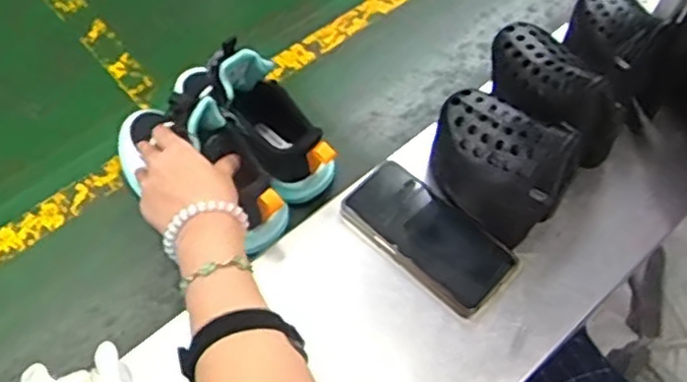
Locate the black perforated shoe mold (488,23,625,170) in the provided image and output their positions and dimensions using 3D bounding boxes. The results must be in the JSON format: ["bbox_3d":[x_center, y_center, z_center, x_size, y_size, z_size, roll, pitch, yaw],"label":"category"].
[{"bbox_3d":[0.187,-0.086,0.614,0.063,0.114,0.136,-36,65,-22],"label":"black perforated shoe mold"}]

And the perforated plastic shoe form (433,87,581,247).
[{"bbox_3d":[0.140,-0.030,0.597,0.068,0.100,0.128,-39,66,-23],"label":"perforated plastic shoe form"}]

